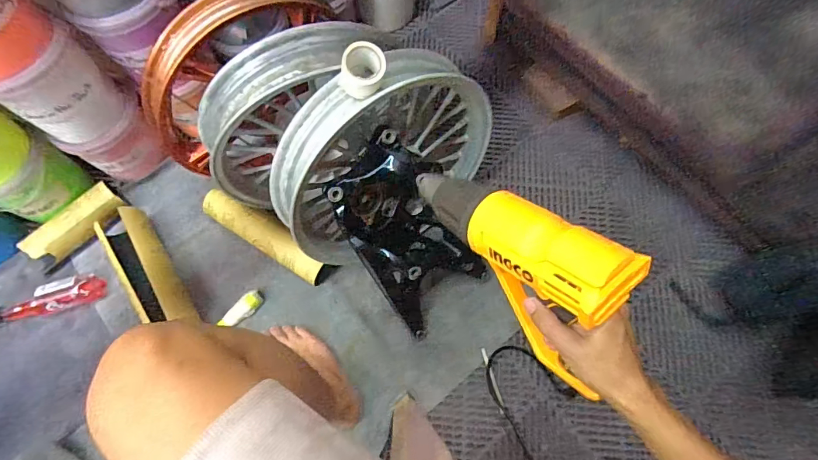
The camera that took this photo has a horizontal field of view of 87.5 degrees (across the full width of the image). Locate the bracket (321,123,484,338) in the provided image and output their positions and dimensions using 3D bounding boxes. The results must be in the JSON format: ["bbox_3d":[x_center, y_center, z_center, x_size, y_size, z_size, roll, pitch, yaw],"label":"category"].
[{"bbox_3d":[-0.008,0.012,0.713,0.185,0.376,0.103,-29,40,-9],"label":"bracket"}]

